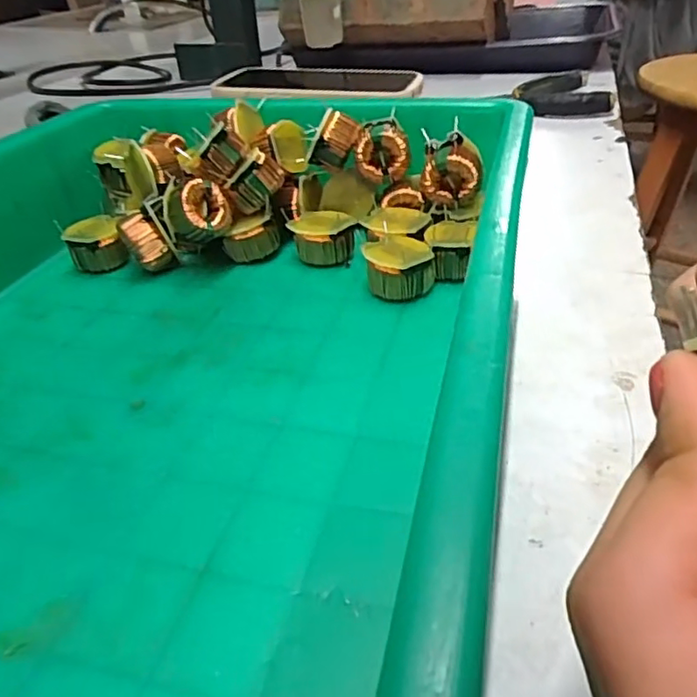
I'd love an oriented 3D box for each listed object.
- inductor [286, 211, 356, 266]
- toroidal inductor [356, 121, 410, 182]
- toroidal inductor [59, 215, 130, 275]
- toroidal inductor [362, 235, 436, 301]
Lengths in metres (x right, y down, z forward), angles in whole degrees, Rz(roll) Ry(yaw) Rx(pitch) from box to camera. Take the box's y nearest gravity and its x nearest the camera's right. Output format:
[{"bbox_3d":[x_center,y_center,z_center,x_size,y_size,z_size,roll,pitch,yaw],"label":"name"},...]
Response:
[{"bbox_3d":[-0.012,-0.055,0.287,0.031,0.022,0.028,0,36,5],"label":"inductor"},{"bbox_3d":[0.017,-0.094,0.293,0.025,0.031,0.017,2,36,8],"label":"toroidal inductor"},{"bbox_3d":[-0.126,-0.053,0.296,0.026,0.022,0.027,-15,37,-15],"label":"toroidal inductor"},{"bbox_3d":[0.022,-0.034,0.255,0.028,0.020,0.026,-8,36,-7],"label":"toroidal inductor"}]

